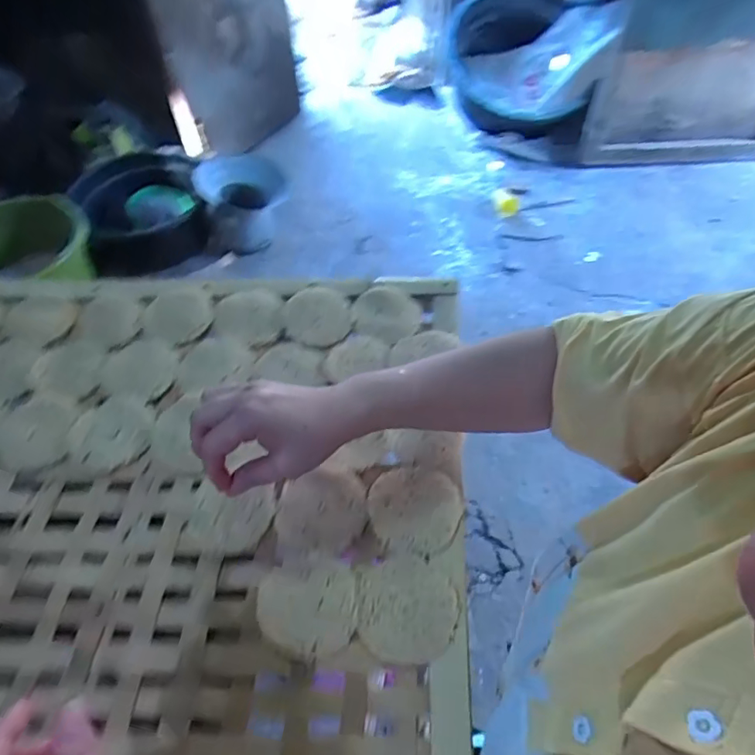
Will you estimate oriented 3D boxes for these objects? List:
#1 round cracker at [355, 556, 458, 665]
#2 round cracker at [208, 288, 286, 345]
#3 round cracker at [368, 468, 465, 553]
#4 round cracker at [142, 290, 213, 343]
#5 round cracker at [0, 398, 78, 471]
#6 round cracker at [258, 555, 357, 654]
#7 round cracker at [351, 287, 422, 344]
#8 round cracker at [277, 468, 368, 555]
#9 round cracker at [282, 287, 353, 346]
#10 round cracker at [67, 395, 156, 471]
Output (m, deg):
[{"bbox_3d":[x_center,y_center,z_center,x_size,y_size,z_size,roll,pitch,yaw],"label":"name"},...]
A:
[{"bbox_3d":[0.023,0.178,0.403,0.076,0.011,0.075,0,54,0],"label":"round cracker"},{"bbox_3d":[-0.146,-0.071,0.583,0.080,0.005,0.076,0,54,0],"label":"round cracker"},{"bbox_3d":[0.032,0.109,0.446,0.078,0.008,0.072,0,54,0],"label":"round cracker"},{"bbox_3d":[-0.224,-0.072,0.577,0.065,0.014,0.075,31,59,20],"label":"round cracker"},{"bbox_3d":[-0.335,0.055,0.500,0.075,0.009,0.073,0,54,0],"label":"round cracker"},{"bbox_3d":[-0.056,0.179,0.406,0.075,0.008,0.066,-2,54,-2],"label":"round cracker"},{"bbox_3d":[0.011,-0.074,0.586,0.075,0.009,0.072,3,61,-5],"label":"round cracker"},{"bbox_3d":[-0.047,0.112,0.445,0.074,0.010,0.074,0,54,0],"label":"round cracker"},{"bbox_3d":[-0.067,-0.072,0.579,0.075,0.011,0.072,0,54,0],"label":"round cracker"},{"bbox_3d":[-0.259,0.053,0.499,0.076,0.009,0.076,0,54,0],"label":"round cracker"}]

